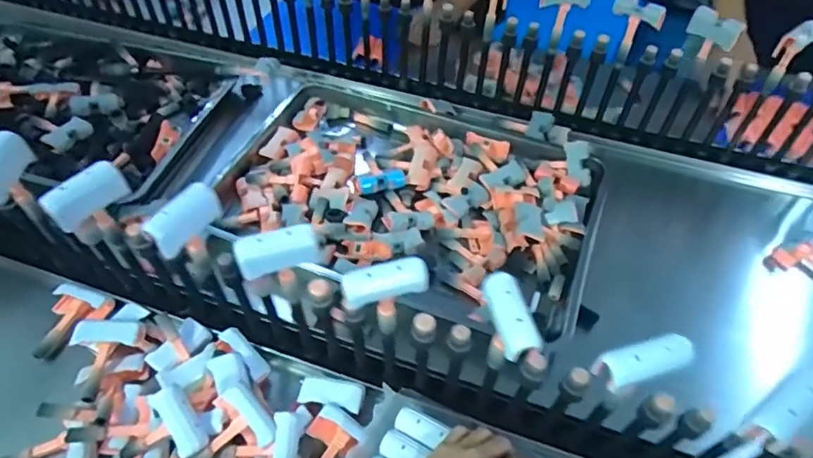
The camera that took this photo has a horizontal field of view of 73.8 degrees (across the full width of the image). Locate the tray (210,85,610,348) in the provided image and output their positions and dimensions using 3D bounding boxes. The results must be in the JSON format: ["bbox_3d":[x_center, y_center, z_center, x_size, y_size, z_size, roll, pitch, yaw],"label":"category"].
[{"bbox_3d":[0.012,-0.081,0.906,0.595,0.058,0.435,18,52,14],"label":"tray"}]

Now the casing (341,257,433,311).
[{"bbox_3d":[-0.021,0.048,0.503,0.079,0.038,0.020,-14,13,-14],"label":"casing"}]

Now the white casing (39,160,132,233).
[{"bbox_3d":[-0.344,-0.035,0.584,0.024,0.052,0.082,22,53,17],"label":"white casing"}]

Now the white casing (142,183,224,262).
[{"bbox_3d":[-0.231,-0.011,0.564,0.019,0.048,0.081,24,54,18],"label":"white casing"}]

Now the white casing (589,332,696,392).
[{"bbox_3d":[0.197,0.109,0.447,0.085,0.019,0.027,-13,51,-11],"label":"white casing"}]

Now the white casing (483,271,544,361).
[{"bbox_3d":[0.090,0.072,0.473,0.033,0.013,0.075,-13,64,-11],"label":"white casing"}]

